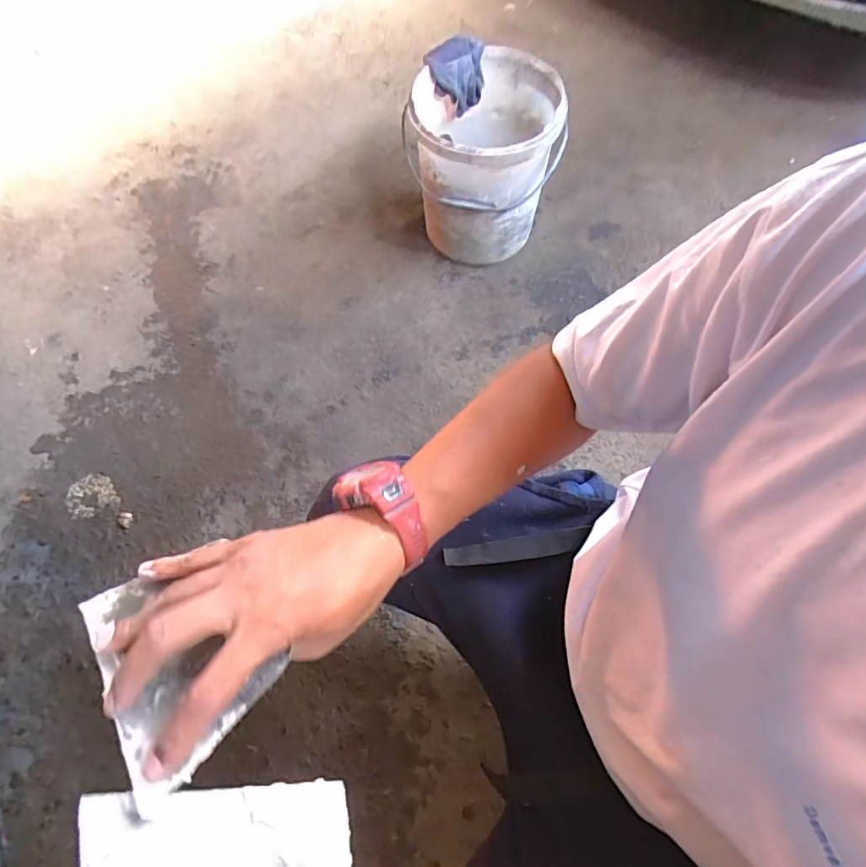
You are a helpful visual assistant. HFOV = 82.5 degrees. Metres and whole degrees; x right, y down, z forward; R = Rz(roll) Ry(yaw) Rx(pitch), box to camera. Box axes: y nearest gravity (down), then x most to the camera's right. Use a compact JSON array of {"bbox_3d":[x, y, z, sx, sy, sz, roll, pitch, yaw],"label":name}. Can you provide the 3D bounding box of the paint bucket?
[{"bbox_3d":[0.102,-0.577,1.088,0.298,0.337,0.298,0,65,0],"label":"paint bucket"}]

